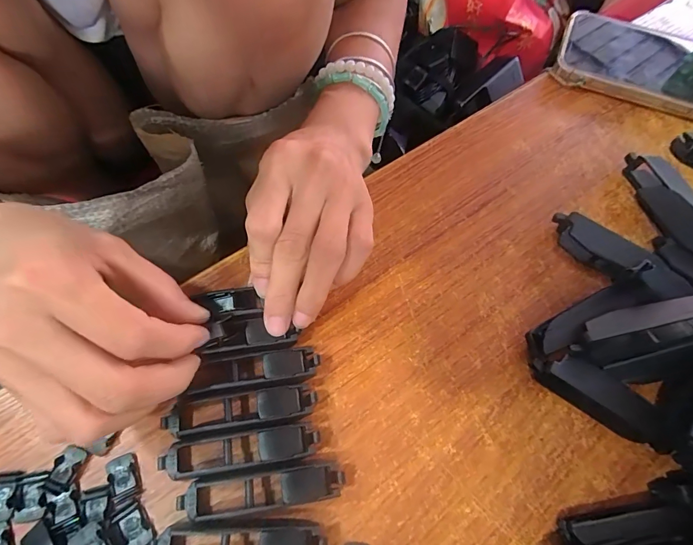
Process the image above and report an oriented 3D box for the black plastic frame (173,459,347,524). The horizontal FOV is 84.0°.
[{"bbox_3d":[-0.040,0.102,0.180,0.076,0.013,0.016,-7,66,-5],"label":"black plastic frame"}]

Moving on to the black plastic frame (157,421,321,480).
[{"bbox_3d":[-0.053,0.086,0.186,0.074,0.014,0.016,-6,66,-4],"label":"black plastic frame"}]

